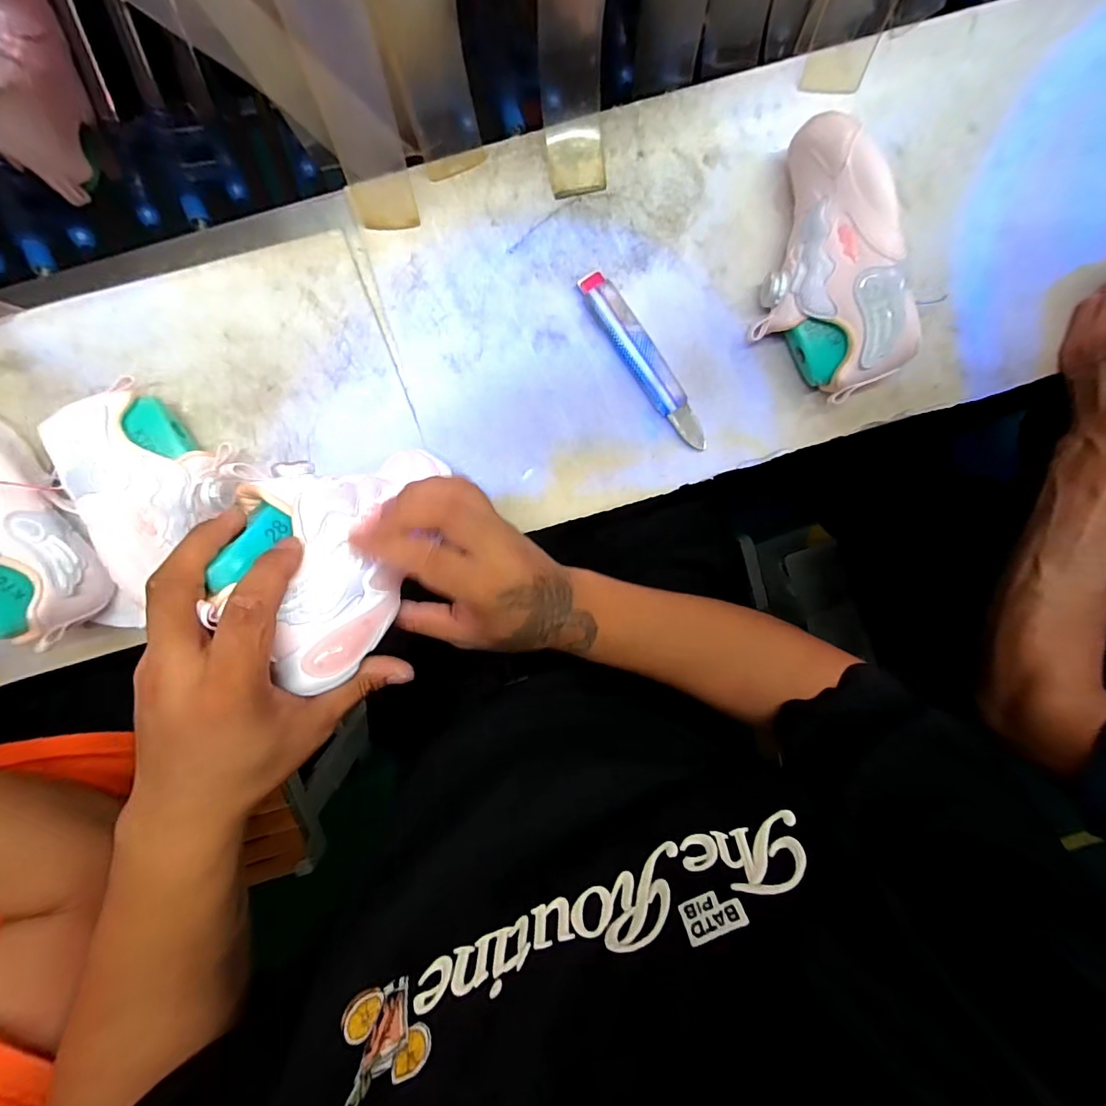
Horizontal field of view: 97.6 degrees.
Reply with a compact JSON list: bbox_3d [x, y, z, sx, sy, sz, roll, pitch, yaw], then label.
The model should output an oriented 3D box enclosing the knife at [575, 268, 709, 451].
[{"bbox_3d":[0.077,-0.154,0.397,0.026,0.016,0.163,-35,98,3],"label":"knife"}]

